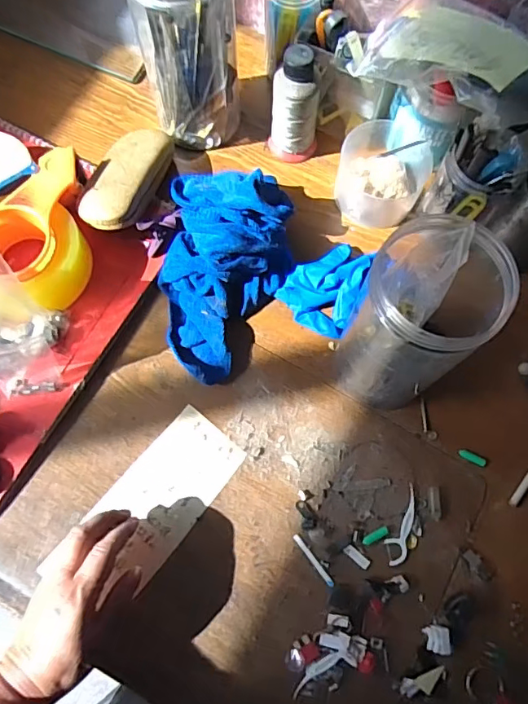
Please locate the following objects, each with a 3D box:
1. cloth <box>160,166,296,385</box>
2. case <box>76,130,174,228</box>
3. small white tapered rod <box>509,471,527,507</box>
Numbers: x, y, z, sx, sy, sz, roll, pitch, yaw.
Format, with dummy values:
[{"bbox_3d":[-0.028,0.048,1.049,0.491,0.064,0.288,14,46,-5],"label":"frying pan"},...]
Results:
[{"bbox_3d":[-0.041,-0.087,0.520,0.132,0.080,0.226,6,70,1],"label":"cloth"},{"bbox_3d":[-0.147,-0.191,0.549,0.060,0.032,0.153,15,57,4],"label":"case"},{"bbox_3d":[0.253,0.123,0.491,0.009,0.004,0.060,37,73,11],"label":"small white tapered rod"}]

